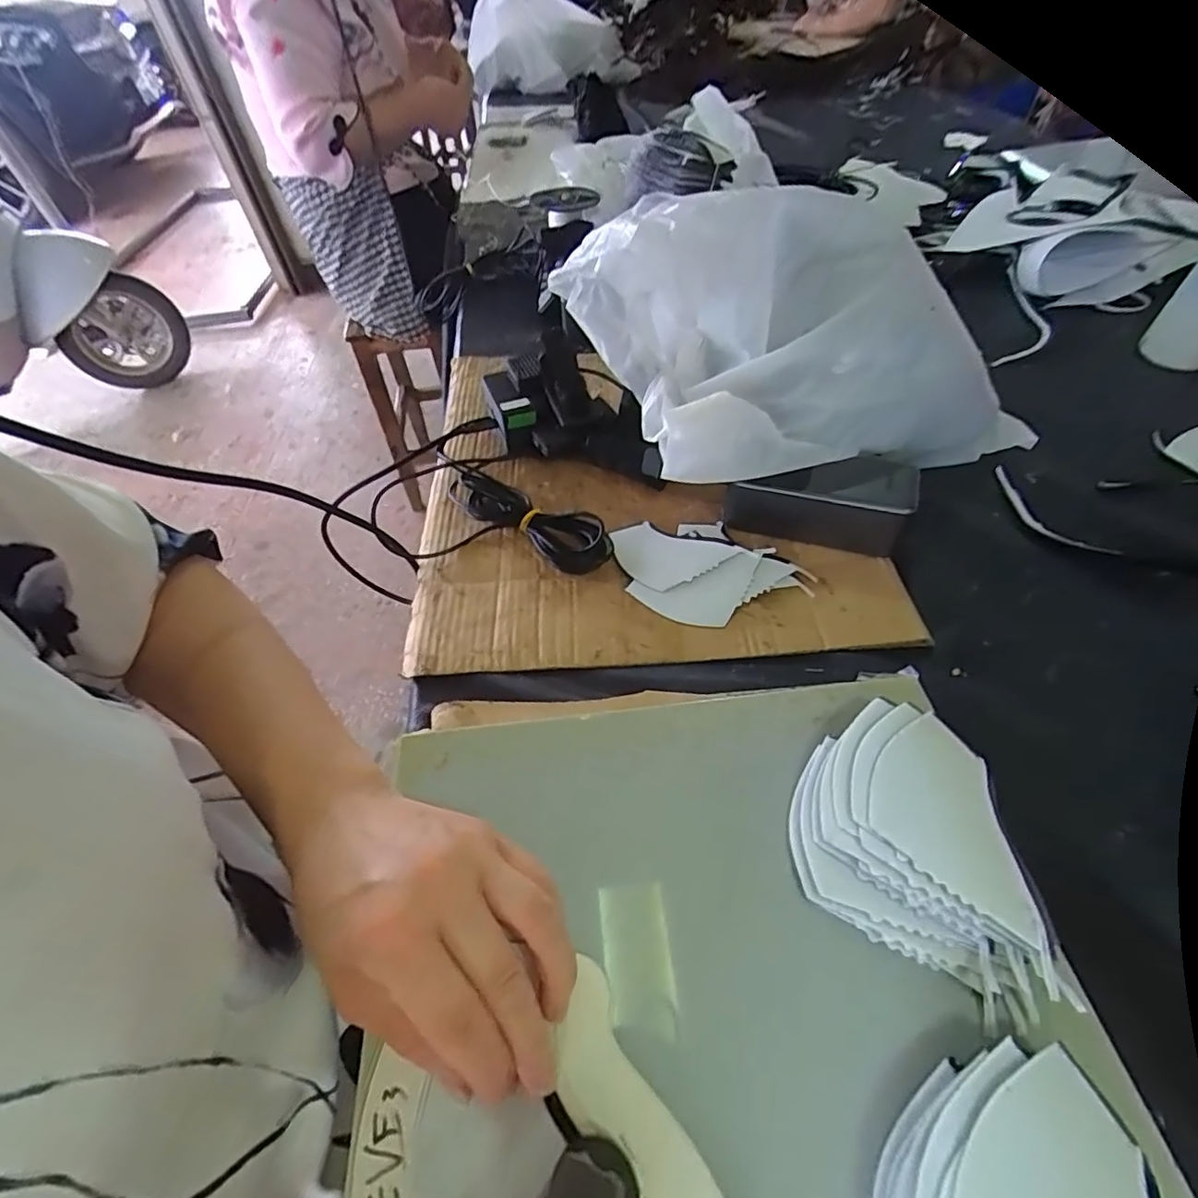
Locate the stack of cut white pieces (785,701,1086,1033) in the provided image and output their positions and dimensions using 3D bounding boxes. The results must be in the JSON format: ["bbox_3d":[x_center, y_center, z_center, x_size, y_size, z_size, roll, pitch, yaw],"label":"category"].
[{"bbox_3d":[0.134,0.106,0.255,0.087,0.027,0.122,1,51,6],"label":"stack of cut white pieces"}]

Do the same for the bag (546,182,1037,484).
[{"bbox_3d":[0.168,-0.213,0.471,0.338,0.178,0.231,-23,53,-14],"label":"bag"}]

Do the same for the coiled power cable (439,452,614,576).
[{"bbox_3d":[-0.066,-0.070,0.462,0.171,0.027,0.039,29,56,24],"label":"coiled power cable"}]

